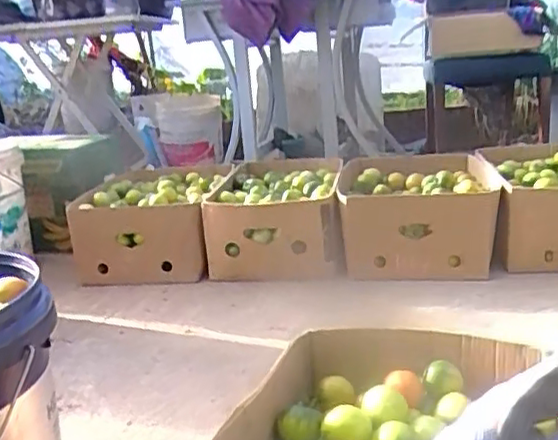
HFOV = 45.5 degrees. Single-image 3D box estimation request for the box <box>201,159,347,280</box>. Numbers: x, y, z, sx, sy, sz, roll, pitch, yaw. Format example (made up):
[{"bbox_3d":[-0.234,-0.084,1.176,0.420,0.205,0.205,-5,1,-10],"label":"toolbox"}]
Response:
[{"bbox_3d":[0.007,-0.019,1.901,0.340,0.199,0.576,-4,16,7],"label":"box"}]

